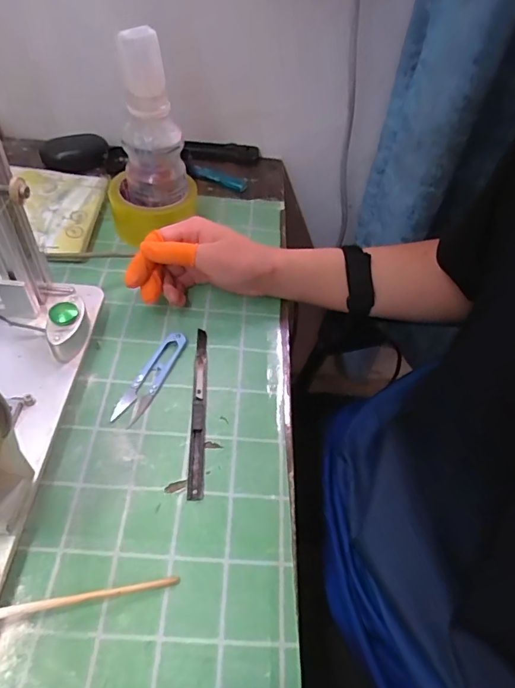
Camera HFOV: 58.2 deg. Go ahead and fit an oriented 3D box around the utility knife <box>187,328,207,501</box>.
[{"bbox_3d":[-0.051,0.051,0.398,0.013,0.007,0.164,0,51,-4],"label":"utility knife"}]

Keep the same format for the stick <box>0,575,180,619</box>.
[{"bbox_3d":[-0.125,0.159,0.284,0.151,0.008,0.006,-1,50,-22],"label":"stick"}]

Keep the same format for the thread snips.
[{"bbox_3d":[-0.094,0.027,0.412,0.025,0.007,0.101,18,52,10],"label":"thread snips"}]

